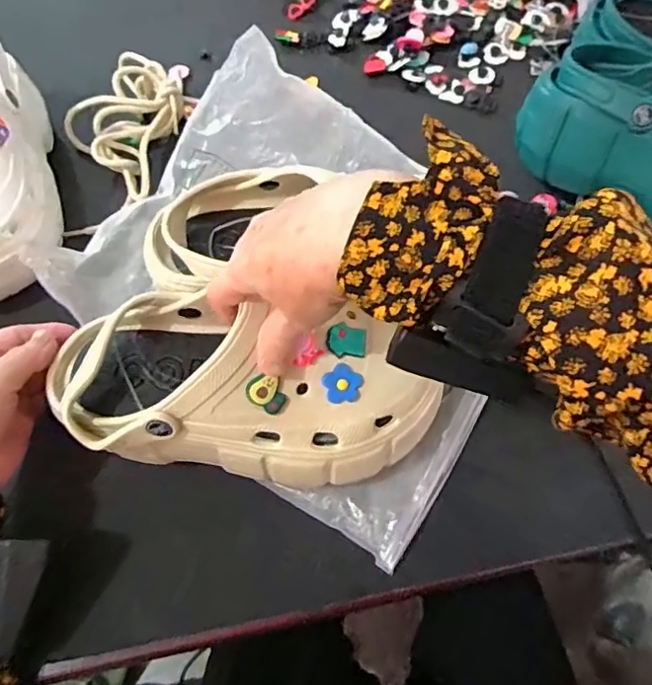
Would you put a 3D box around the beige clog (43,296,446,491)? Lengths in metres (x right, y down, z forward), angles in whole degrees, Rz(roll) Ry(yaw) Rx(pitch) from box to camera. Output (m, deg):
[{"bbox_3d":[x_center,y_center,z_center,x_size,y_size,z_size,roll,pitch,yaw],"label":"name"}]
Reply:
[{"bbox_3d":[-0.055,0.026,0.366,0.249,0.097,0.104,4,63,2],"label":"beige clog"}]

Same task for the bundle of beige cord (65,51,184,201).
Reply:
[{"bbox_3d":[-0.191,-0.220,0.546,0.103,0.041,0.138,23,66,13],"label":"bundle of beige cord"}]

